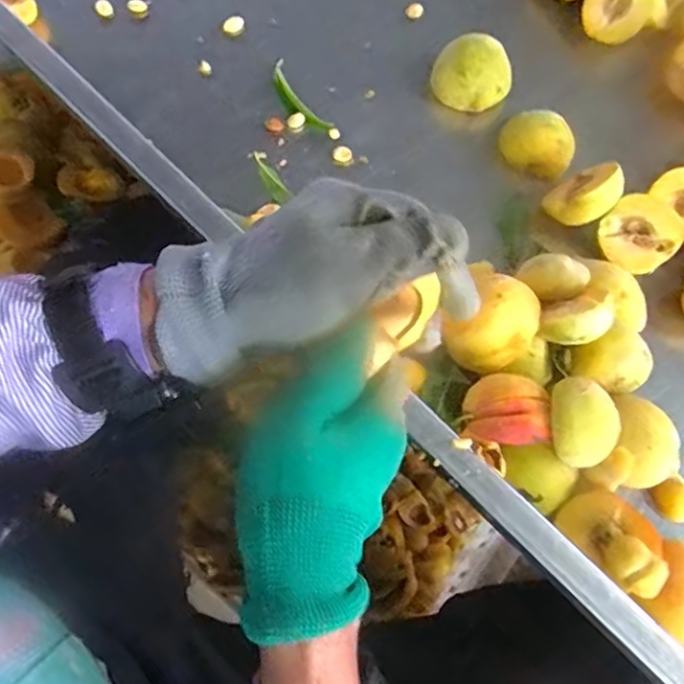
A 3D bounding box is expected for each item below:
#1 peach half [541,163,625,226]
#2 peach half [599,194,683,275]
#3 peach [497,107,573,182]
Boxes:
[{"bbox_3d":[0.193,-0.115,0.467,0.056,0.052,0.030,-47,116,-17],"label":"peach half"},{"bbox_3d":[0.230,-0.082,0.458,0.055,0.031,0.056,1,71,-2],"label":"peach half"},{"bbox_3d":[0.165,-0.169,0.496,0.058,0.035,0.045,20,69,3],"label":"peach"}]

